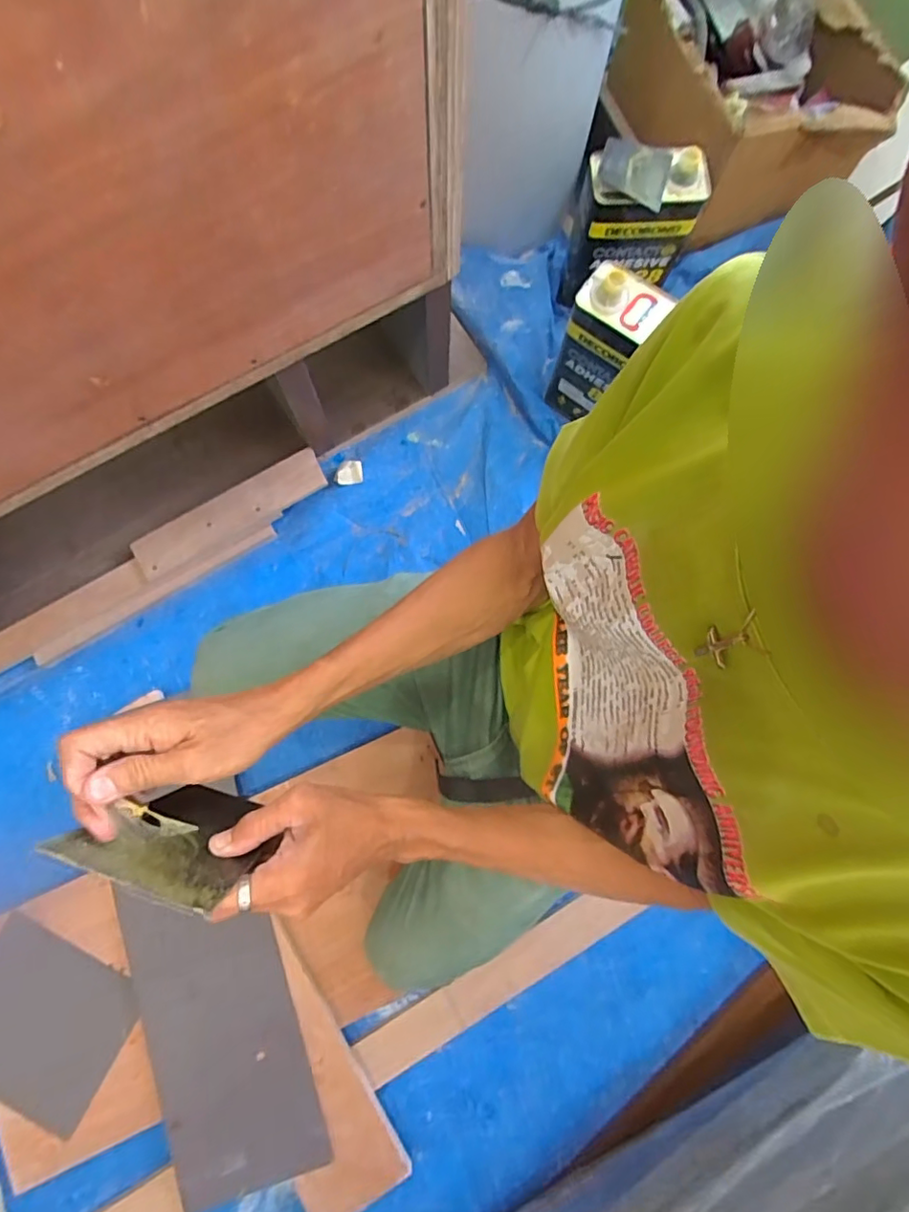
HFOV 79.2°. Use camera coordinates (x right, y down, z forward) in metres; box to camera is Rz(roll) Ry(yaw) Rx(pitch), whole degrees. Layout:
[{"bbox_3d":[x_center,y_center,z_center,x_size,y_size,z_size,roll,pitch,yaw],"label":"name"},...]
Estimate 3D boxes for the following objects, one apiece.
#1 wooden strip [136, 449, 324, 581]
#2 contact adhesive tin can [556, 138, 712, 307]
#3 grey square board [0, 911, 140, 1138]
[{"bbox_3d":[-0.356,-0.148,0.874,0.313,0.014,0.067,-31,100,-6],"label":"wooden strip"},{"bbox_3d":[0.288,-0.620,0.915,0.192,0.206,0.112,3,78,0],"label":"contact adhesive tin can"},{"bbox_3d":[-0.581,0.580,0.766,0.239,0.012,0.209,27,82,5],"label":"grey square board"}]

